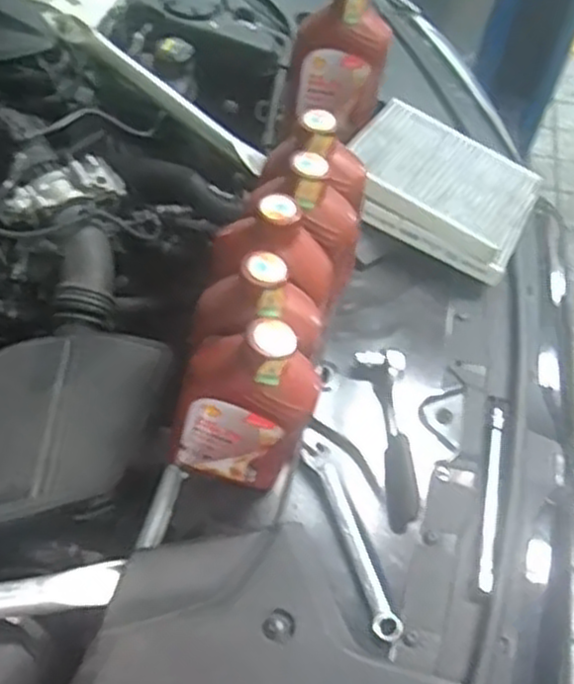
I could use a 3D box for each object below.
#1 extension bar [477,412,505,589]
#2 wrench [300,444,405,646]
[{"bbox_3d":[0.213,0.156,0.806,0.017,0.017,0.208,14,54,5],"label":"extension bar"},{"bbox_3d":[0.064,0.187,0.750,0.030,0.008,0.197,-16,57,-16],"label":"wrench"}]

